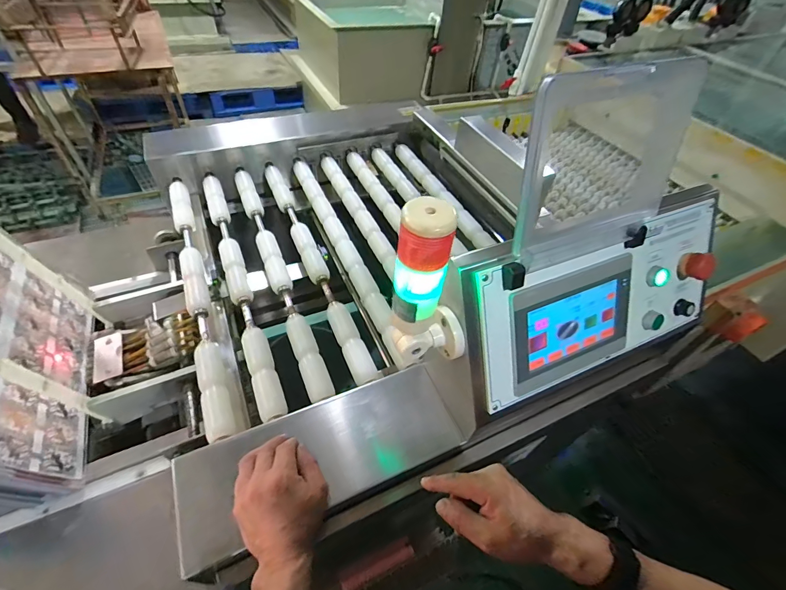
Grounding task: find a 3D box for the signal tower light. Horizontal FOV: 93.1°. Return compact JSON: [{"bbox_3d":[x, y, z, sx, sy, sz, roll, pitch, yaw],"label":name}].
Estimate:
[{"bbox_3d":[0.042,-0.003,0.398,0.085,0.210,0.047,-3,50,-7],"label":"signal tower light"}]

